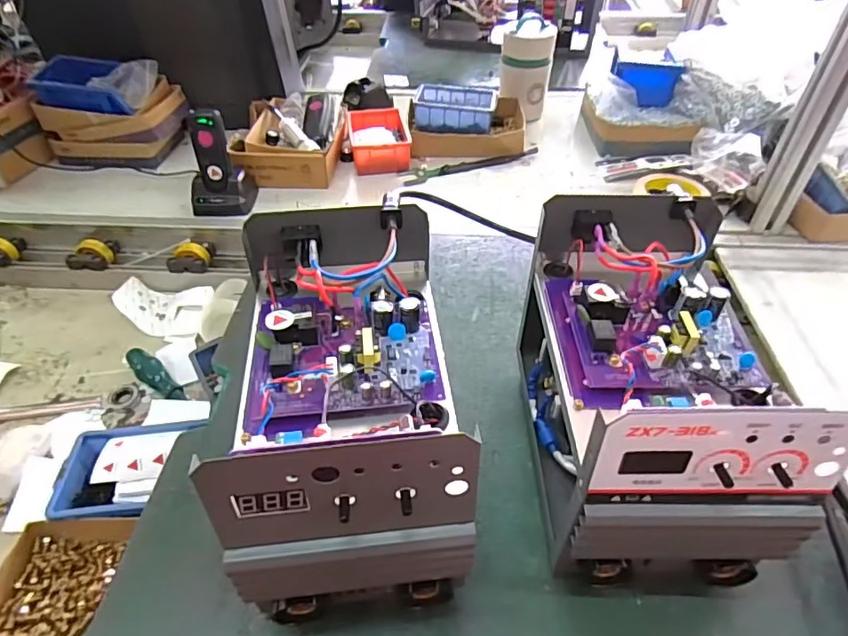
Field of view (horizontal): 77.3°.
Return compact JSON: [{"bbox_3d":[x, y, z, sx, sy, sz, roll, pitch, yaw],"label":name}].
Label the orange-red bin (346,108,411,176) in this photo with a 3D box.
[{"bbox_3d":[-0.076,-0.306,0.911,0.098,0.049,0.157,-5,44,-4],"label":"orange-red bin"}]

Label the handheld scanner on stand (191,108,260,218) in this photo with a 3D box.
[{"bbox_3d":[-0.301,-0.221,0.767,0.085,0.132,0.066,-3,44,-2],"label":"handheld scanner on stand"}]

